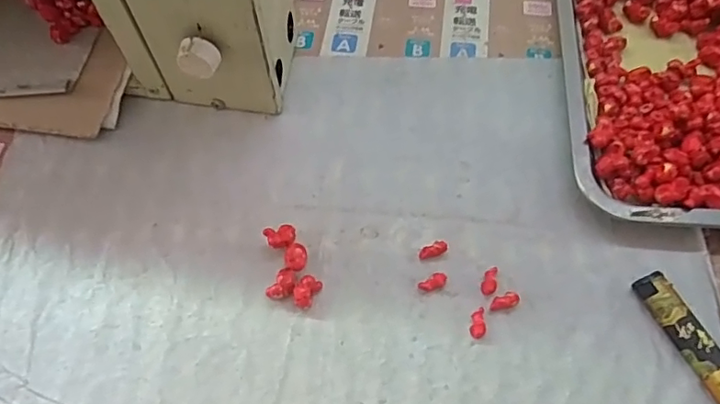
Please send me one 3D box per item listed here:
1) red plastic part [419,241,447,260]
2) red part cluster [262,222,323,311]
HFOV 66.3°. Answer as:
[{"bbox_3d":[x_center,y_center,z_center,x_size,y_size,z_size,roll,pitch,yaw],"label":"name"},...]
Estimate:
[{"bbox_3d":[0.047,0.031,0.357,0.018,0.007,0.008,-14,65,-7],"label":"red plastic part"},{"bbox_3d":[-0.047,0.042,0.351,0.031,0.013,0.056,-24,65,-10],"label":"red part cluster"}]

